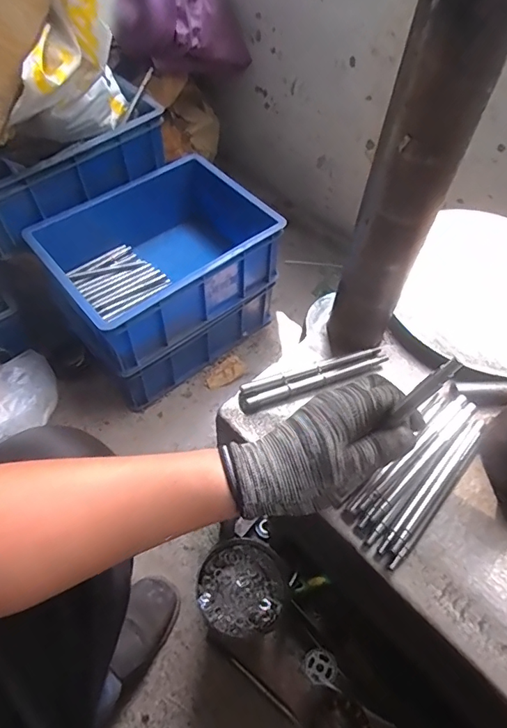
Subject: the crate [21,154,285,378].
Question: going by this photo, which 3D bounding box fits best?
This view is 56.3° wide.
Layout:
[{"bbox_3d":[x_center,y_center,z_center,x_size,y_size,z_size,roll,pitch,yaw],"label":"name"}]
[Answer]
[{"bbox_3d":[-0.168,-0.216,0.934,0.426,0.157,0.289,-34,65,-23],"label":"crate"}]

